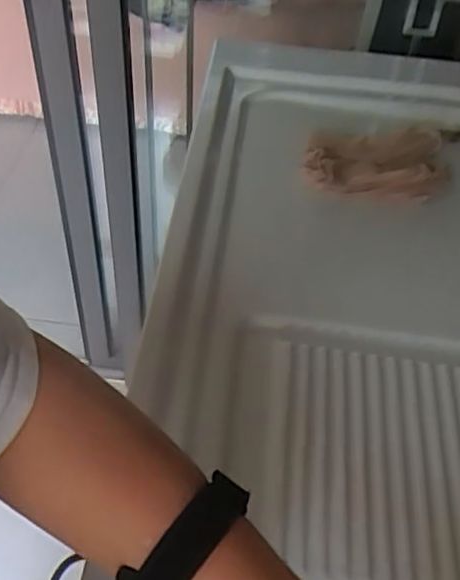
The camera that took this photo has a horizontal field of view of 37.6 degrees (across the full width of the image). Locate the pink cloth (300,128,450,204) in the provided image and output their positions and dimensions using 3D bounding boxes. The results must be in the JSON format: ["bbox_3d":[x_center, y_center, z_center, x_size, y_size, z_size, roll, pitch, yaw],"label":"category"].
[{"bbox_3d":[0.159,-0.137,0.739,0.160,0.029,0.091,-2,48,-5],"label":"pink cloth"}]

